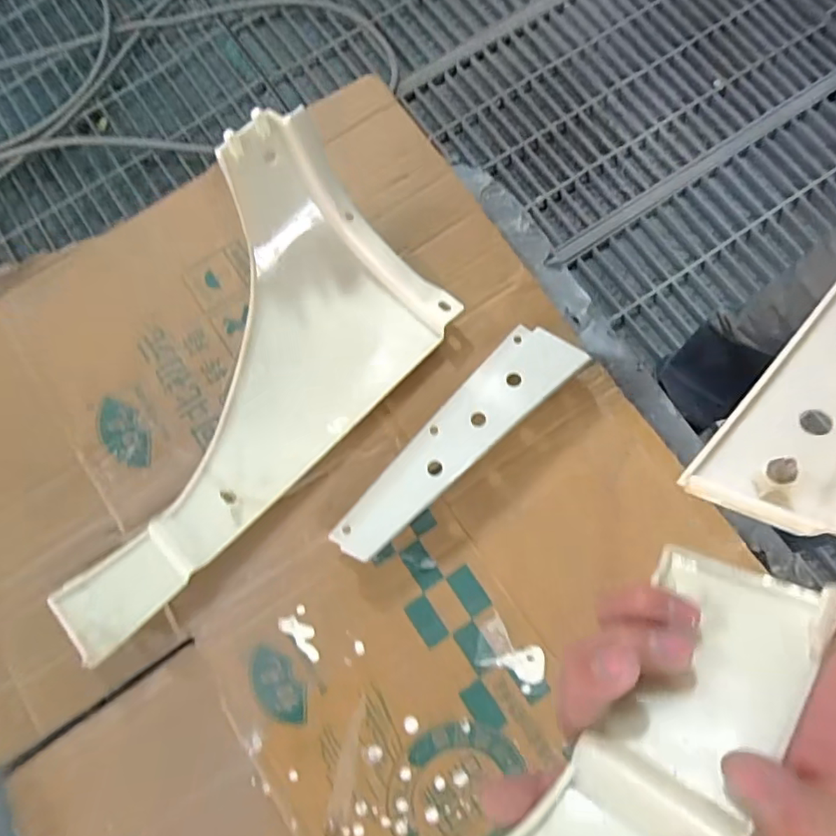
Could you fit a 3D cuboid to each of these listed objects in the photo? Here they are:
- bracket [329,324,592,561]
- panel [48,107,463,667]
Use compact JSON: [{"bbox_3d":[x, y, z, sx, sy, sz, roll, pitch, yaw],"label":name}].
[{"bbox_3d":[0.031,0.021,0.452,0.058,0.046,0.237,43,83,8],"label":"bracket"},{"bbox_3d":[-0.170,-0.024,0.434,0.197,0.102,0.394,44,83,8],"label":"panel"}]

